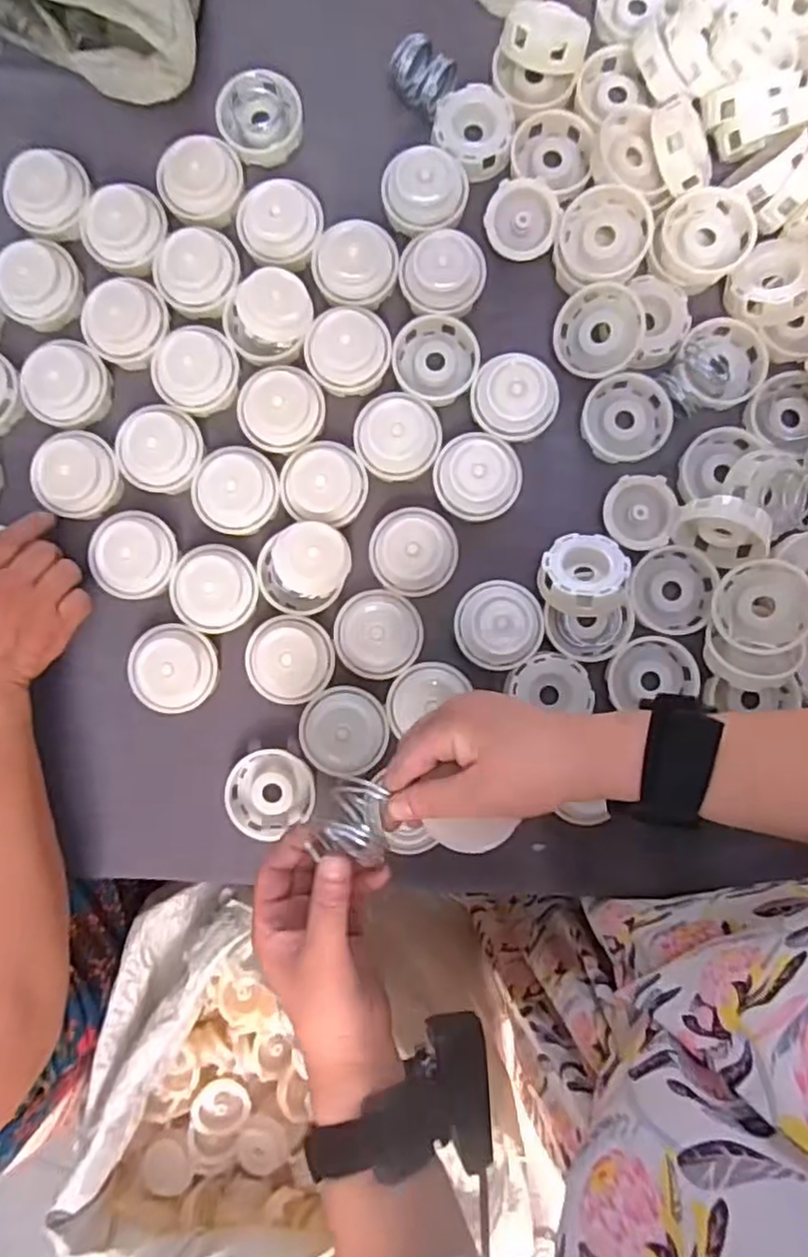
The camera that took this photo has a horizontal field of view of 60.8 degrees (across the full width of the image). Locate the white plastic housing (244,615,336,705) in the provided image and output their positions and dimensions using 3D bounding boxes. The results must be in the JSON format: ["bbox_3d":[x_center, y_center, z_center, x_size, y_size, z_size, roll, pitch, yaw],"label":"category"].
[{"bbox_3d":[-0.083,0.023,0.494,0.060,0.025,0.061,-3,88,2],"label":"white plastic housing"}]

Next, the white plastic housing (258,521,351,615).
[{"bbox_3d":[-0.068,-0.043,0.503,0.069,0.044,0.059,-24,88,2],"label":"white plastic housing"}]

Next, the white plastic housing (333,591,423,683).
[{"bbox_3d":[-0.019,0.004,0.487,0.062,0.025,0.061,0,88,3],"label":"white plastic housing"}]

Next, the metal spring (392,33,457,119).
[{"bbox_3d":[0.012,-0.409,0.513,0.037,0.033,0.041,38,90,3],"label":"metal spring"}]

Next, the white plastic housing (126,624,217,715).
[{"bbox_3d":[-0.170,0.029,0.504,0.062,0.029,0.063,0,88,3],"label":"white plastic housing"}]

